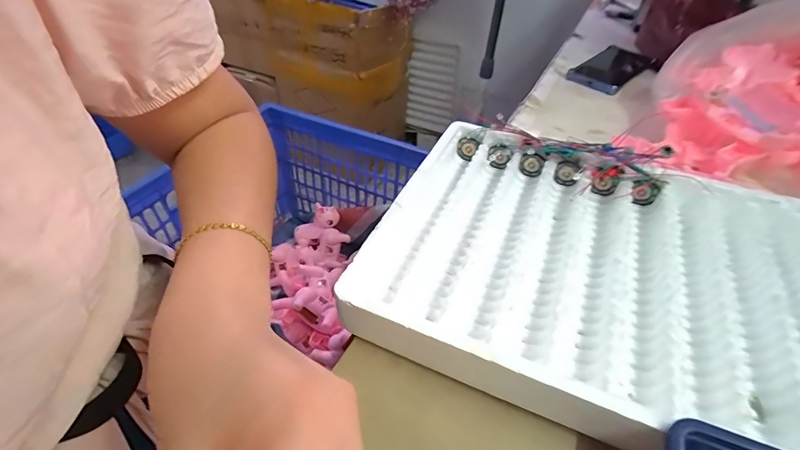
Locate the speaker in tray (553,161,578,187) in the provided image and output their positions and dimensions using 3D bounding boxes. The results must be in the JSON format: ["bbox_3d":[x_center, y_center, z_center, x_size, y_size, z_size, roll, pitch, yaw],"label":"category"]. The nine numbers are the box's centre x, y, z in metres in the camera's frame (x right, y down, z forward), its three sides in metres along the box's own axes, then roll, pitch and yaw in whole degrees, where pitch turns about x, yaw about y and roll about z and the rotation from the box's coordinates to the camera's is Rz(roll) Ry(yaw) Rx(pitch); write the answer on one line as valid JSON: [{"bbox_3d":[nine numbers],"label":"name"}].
[{"bbox_3d":[0.159,-0.048,0.382,0.021,0.025,0.006,19,46,16],"label":"speaker in tray"}]

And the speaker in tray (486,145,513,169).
[{"bbox_3d":[0.099,-0.067,0.397,0.024,0.025,0.015,13,44,10],"label":"speaker in tray"}]

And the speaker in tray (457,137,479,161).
[{"bbox_3d":[0.070,-0.078,0.412,0.022,0.023,0.004,27,34,19],"label":"speaker in tray"}]

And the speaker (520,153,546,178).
[{"bbox_3d":[0.129,-0.058,0.391,0.023,0.026,0.006,25,48,21],"label":"speaker"}]

